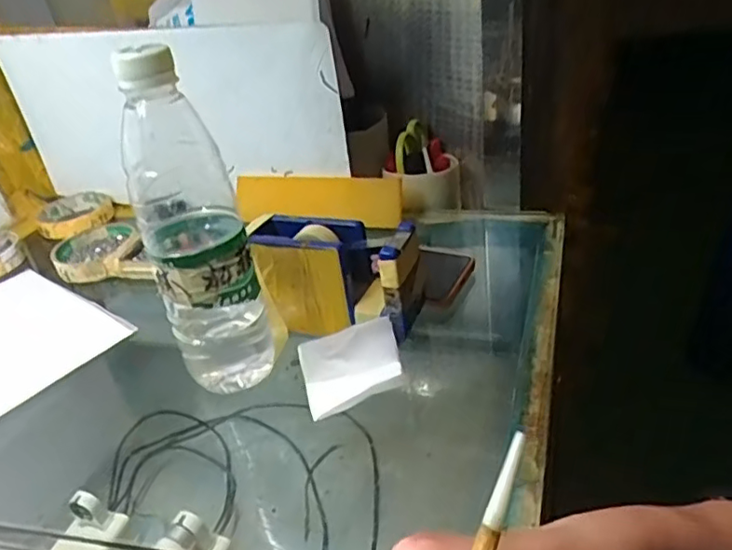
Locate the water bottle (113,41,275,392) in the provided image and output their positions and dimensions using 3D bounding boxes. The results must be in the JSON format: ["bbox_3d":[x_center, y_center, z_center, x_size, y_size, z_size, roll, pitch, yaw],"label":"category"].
[{"bbox_3d":[-0.106,-0.025,0.386,0.068,0.221,0.069,-15,32,-12],"label":"water bottle"}]

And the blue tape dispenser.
[{"bbox_3d":[-0.022,0.000,0.445,0.126,0.075,0.052,10,36,27],"label":"blue tape dispenser"}]

